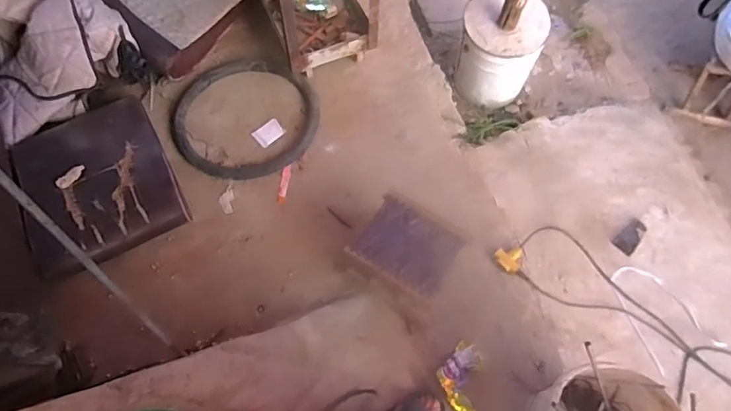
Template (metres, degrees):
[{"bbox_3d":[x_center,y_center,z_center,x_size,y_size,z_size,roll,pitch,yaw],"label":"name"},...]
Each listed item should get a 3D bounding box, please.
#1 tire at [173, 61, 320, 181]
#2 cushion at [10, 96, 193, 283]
[{"bbox_3d":[-0.430,-0.319,1.791,0.509,0.061,0.494,-1,69,3],"label":"tire"},{"bbox_3d":[-0.880,-0.076,1.602,0.475,0.118,0.542,-24,70,-6],"label":"cushion"}]

